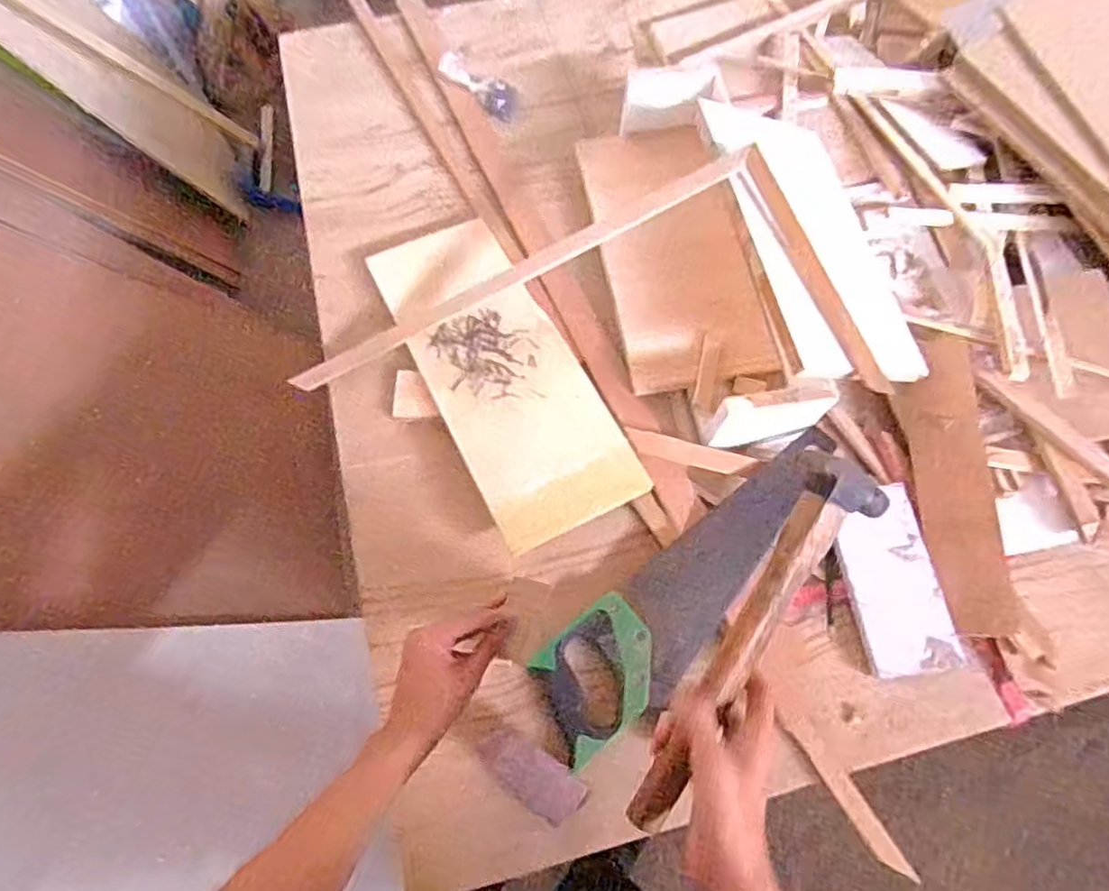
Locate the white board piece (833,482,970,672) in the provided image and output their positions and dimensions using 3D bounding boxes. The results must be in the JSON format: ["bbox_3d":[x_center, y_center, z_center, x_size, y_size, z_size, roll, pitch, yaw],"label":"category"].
[{"bbox_3d":[0.372,0.147,0.718,0.091,0.027,0.193,-9,68,-4],"label":"white board piece"}]

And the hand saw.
[{"bbox_3d":[0.161,0.149,0.700,0.415,0.033,0.114,-36,72,-13],"label":"hand saw"}]

